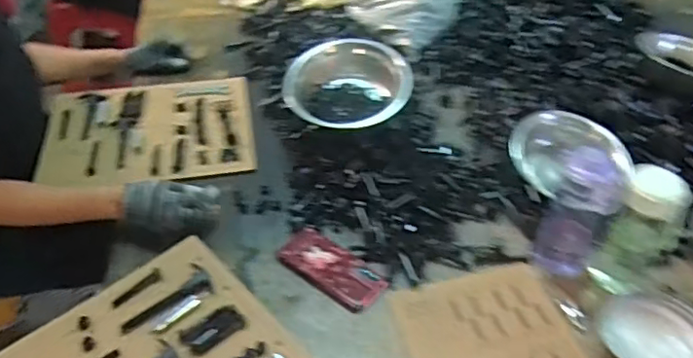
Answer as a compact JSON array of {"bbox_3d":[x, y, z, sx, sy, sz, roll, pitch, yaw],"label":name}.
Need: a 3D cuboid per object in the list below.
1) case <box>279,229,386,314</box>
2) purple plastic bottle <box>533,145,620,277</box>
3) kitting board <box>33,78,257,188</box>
[{"bbox_3d":[-0.024,0.137,0.939,0.174,0.008,0.081,33,52,30],"label":"case"},{"bbox_3d":[0.338,0.051,0.884,0.081,0.202,0.070,20,47,20],"label":"purple plastic bottle"},{"bbox_3d":[-0.390,-0.095,1.200,0.398,0.018,0.313,-8,44,-9],"label":"kitting board"}]

